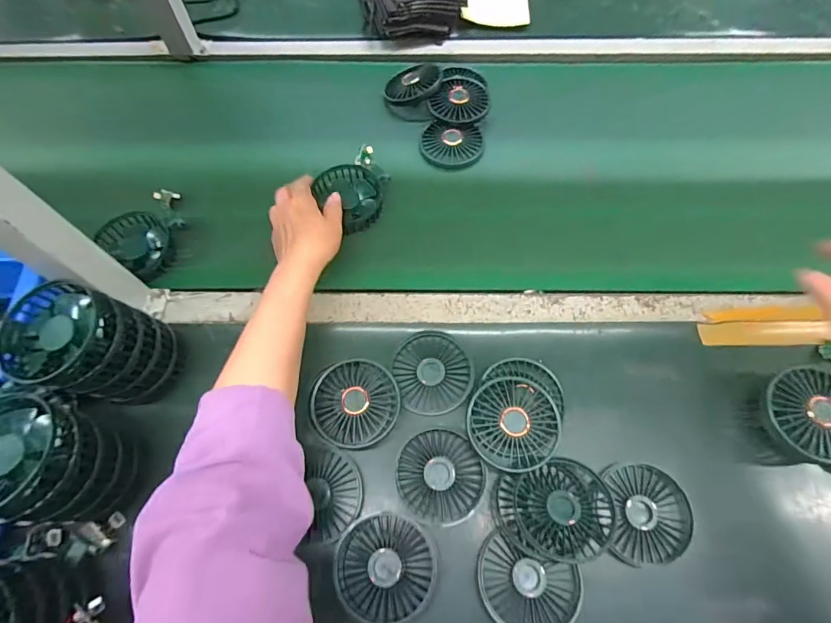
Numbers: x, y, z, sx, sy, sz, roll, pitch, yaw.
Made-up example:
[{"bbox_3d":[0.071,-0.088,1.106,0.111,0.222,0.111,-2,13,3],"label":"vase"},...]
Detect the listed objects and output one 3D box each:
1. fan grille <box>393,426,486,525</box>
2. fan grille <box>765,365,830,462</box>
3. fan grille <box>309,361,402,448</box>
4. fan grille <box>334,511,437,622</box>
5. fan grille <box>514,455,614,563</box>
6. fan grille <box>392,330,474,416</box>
[{"bbox_3d":[0.024,0.159,0.436,0.082,0.024,0.087,-1,64,1],"label":"fan grille"},{"bbox_3d":[0.378,0.094,0.421,0.085,0.024,0.085,-2,75,9],"label":"fan grille"},{"bbox_3d":[-0.061,0.092,0.456,0.086,0.030,0.084,-9,64,-3],"label":"fan grille"},{"bbox_3d":[-0.026,0.228,0.400,0.084,0.025,0.086,-6,64,-1],"label":"fan grille"},{"bbox_3d":[0.137,0.181,0.412,0.087,0.024,0.080,-1,64,1],"label":"fan grille"},{"bbox_3d":[0.019,0.062,0.480,0.081,0.010,0.089,-1,64,1],"label":"fan grille"}]

